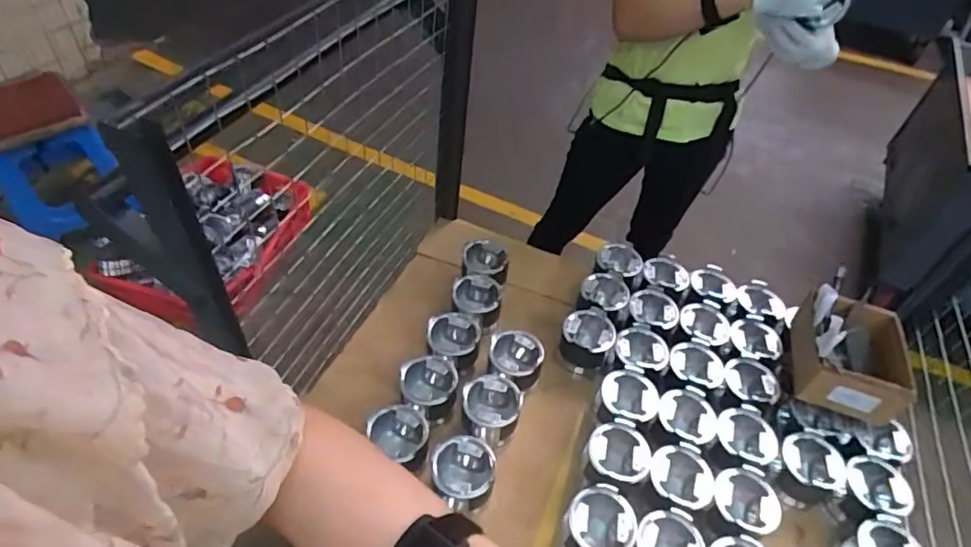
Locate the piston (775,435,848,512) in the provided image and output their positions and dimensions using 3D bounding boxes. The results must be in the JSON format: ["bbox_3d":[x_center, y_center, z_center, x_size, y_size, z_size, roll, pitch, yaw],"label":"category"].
[{"bbox_3d":[0.536,0.333,0.945,0.101,0.082,0.102,-4,47,-11],"label":"piston"}]

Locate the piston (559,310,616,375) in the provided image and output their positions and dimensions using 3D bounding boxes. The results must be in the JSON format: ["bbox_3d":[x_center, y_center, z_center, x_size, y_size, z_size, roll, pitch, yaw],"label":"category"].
[{"bbox_3d":[0.194,0.137,1.089,0.090,0.100,0.093,4,46,-4],"label":"piston"}]

